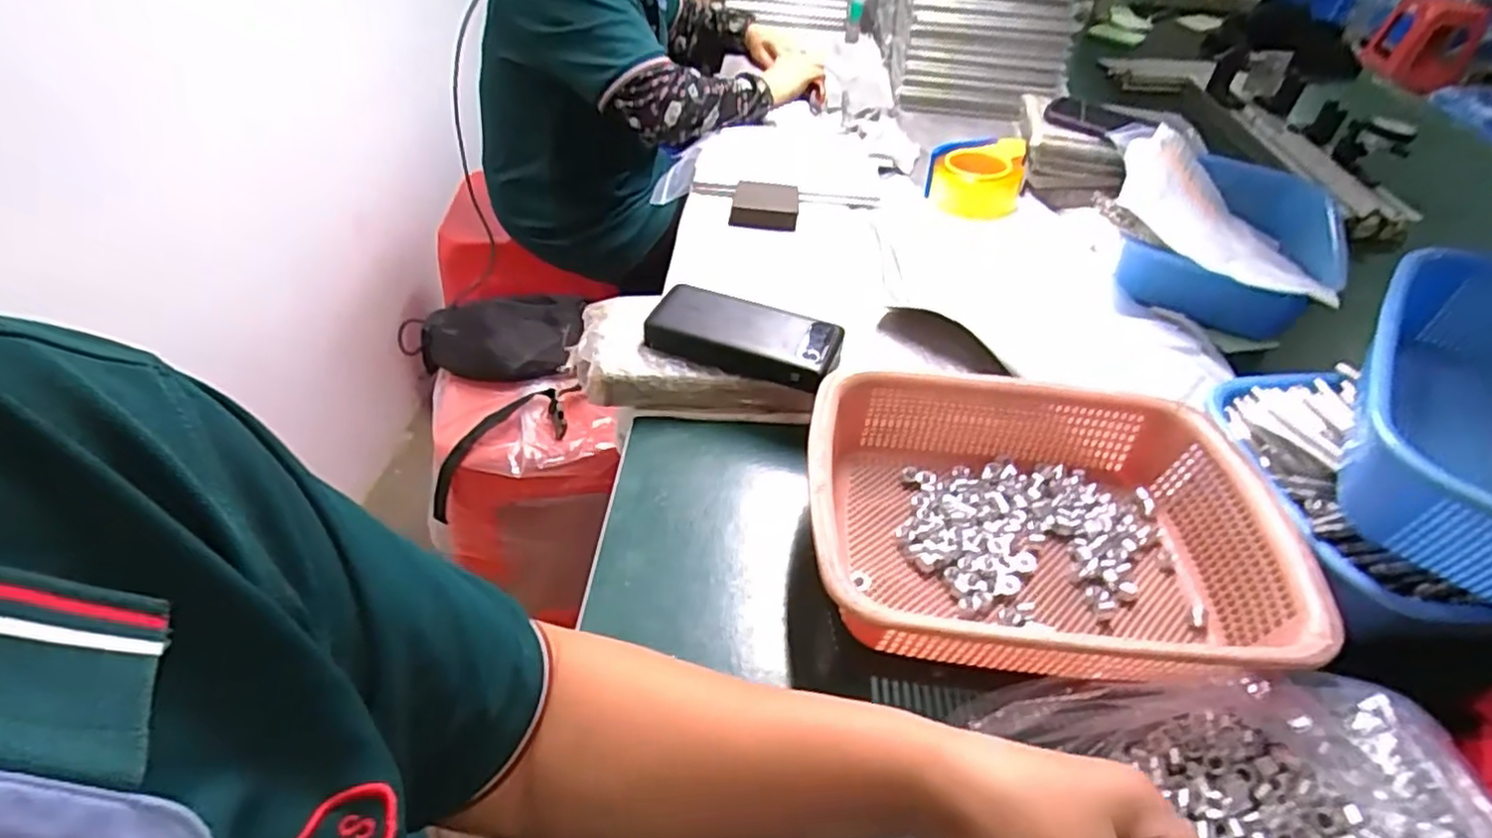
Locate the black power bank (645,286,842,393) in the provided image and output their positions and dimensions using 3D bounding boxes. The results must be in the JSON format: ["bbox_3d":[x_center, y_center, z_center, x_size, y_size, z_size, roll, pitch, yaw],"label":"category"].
[{"bbox_3d":[-0.001,-0.067,0.576,0.151,0.031,0.070,15,45,11],"label":"black power bank"}]

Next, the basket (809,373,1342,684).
[{"bbox_3d":[0.187,0.066,0.459,0.286,0.078,0.212,3,43,2],"label":"basket"}]

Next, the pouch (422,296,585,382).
[{"bbox_3d":[-0.354,-0.118,0.987,0.250,0.068,0.122,6,44,3],"label":"pouch"}]

